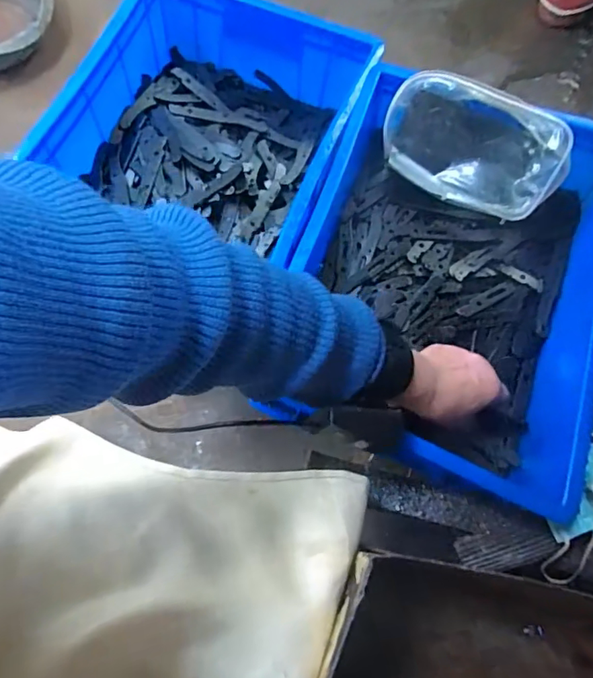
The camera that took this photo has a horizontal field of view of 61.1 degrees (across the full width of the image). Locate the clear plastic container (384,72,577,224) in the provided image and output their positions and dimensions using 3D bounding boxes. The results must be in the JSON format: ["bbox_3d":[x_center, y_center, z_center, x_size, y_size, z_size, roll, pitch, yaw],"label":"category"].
[{"bbox_3d":[0.199,-0.218,0.570,0.194,0.059,0.116,27,114,11],"label":"clear plastic container"}]

